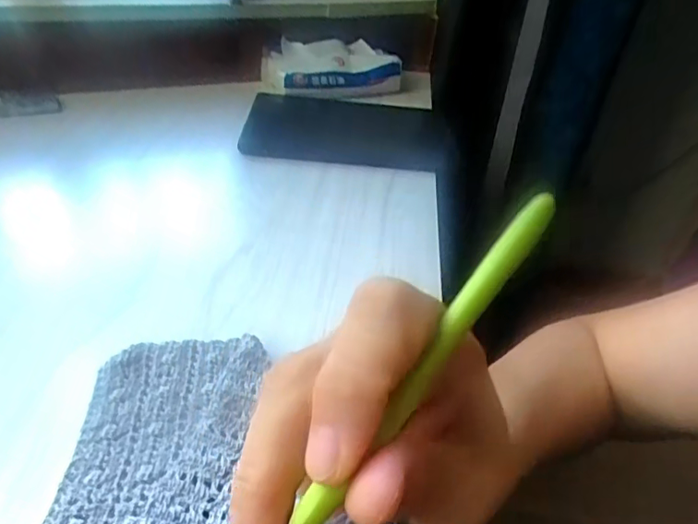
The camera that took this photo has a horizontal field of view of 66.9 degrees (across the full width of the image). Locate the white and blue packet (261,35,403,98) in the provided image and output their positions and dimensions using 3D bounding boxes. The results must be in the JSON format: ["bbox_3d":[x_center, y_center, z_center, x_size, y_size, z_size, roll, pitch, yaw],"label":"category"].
[{"bbox_3d":[-0.020,-0.258,0.700,0.179,0.049,0.091,-10,41,-22],"label":"white and blue packet"}]

